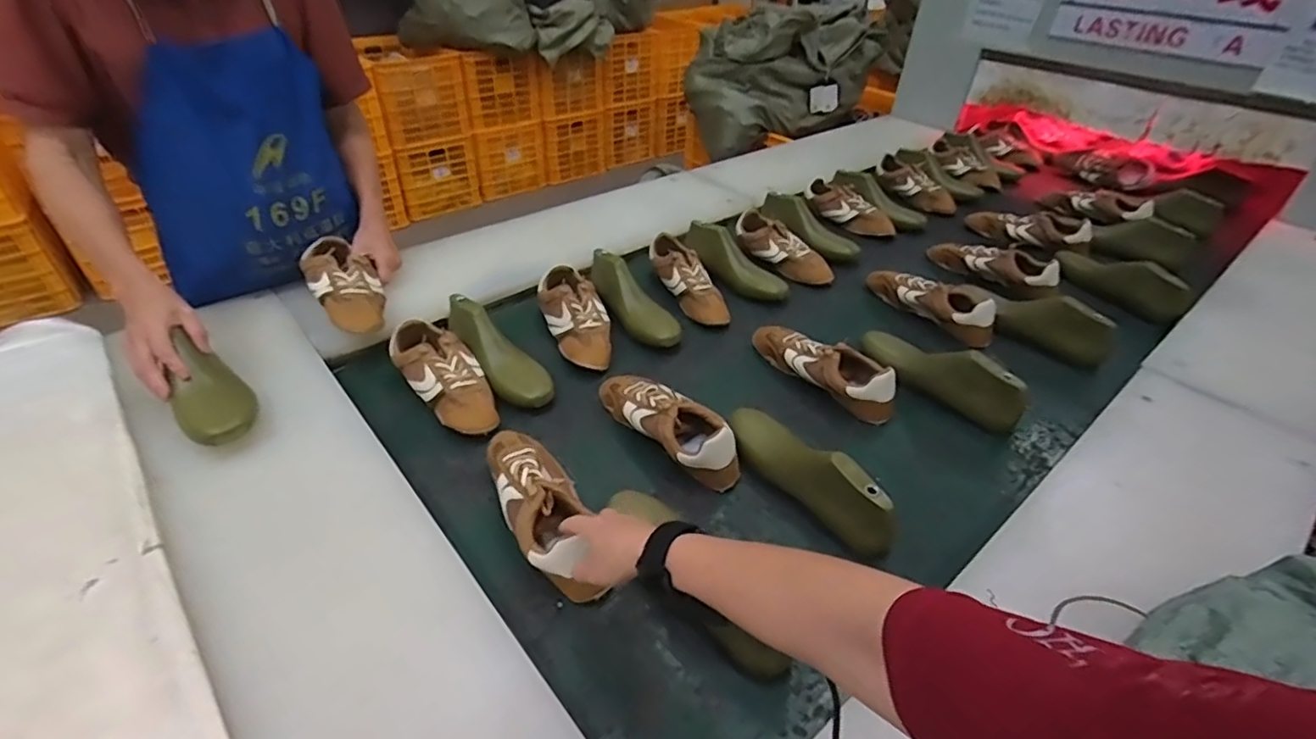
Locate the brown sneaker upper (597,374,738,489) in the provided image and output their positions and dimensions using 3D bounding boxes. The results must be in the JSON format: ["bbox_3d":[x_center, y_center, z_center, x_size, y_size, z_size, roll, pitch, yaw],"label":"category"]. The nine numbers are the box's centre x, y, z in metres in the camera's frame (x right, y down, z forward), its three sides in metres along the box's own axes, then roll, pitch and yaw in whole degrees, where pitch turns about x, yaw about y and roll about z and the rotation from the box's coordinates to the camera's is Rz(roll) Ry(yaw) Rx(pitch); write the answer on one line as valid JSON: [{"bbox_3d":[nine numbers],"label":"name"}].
[{"bbox_3d":[0.010,0.073,0.847,0.092,0.078,0.253,-25,47,-29],"label":"brown sneaker upper"}]

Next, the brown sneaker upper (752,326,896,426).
[{"bbox_3d":[0.262,-0.007,0.968,0.256,0.068,0.091,29,46,28],"label":"brown sneaker upper"}]

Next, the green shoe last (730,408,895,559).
[{"bbox_3d":[0.187,0.125,0.764,0.062,0.074,0.253,-21,44,-25],"label":"green shoe last"}]

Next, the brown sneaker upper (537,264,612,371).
[{"bbox_3d":[-0.142,-0.096,1.034,0.098,0.066,0.243,-12,41,-16],"label":"brown sneaker upper"}]

